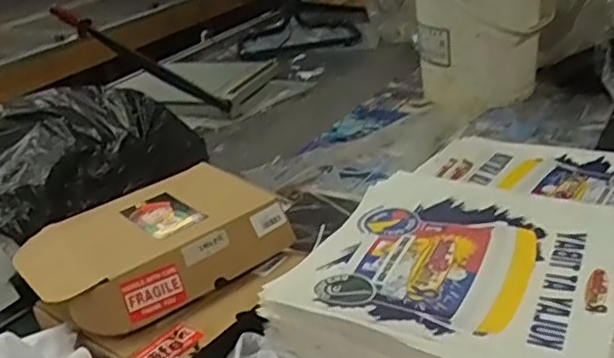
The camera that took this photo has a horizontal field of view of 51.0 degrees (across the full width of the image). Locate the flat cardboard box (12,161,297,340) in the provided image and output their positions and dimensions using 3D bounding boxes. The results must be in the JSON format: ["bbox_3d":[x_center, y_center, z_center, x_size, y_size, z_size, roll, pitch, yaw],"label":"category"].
[{"bbox_3d":[-0.212,0.086,0.895,0.332,0.066,0.234,-24,30,-31],"label":"flat cardboard box"}]

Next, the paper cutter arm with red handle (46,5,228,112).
[{"bbox_3d":[-0.449,-0.317,1.673,0.594,0.056,0.051,30,39,16],"label":"paper cutter arm with red handle"}]

